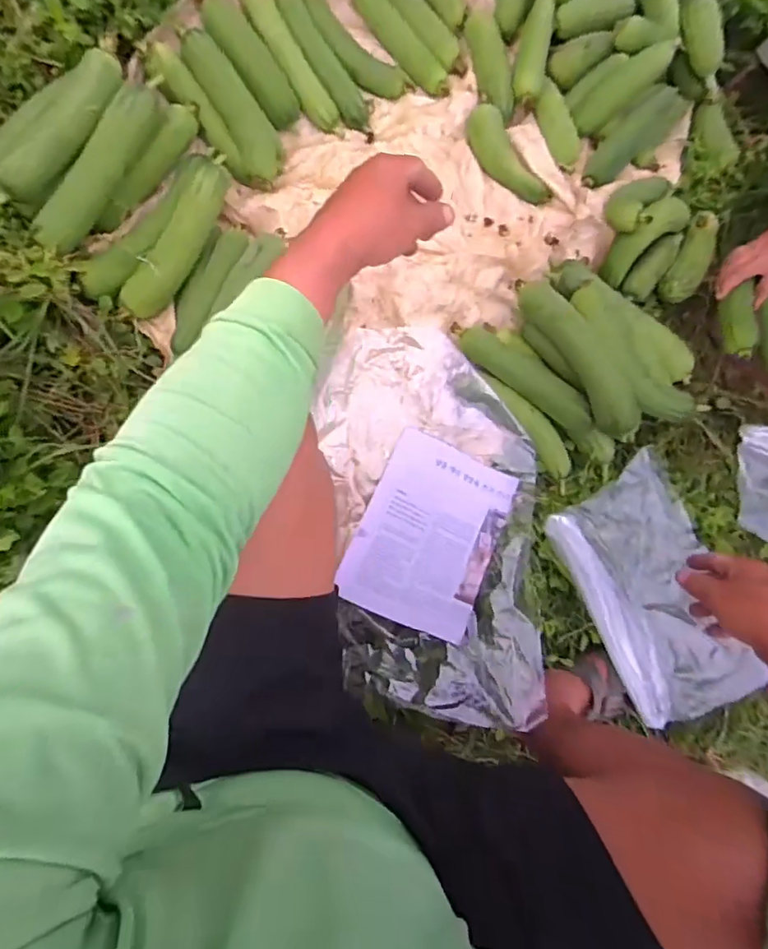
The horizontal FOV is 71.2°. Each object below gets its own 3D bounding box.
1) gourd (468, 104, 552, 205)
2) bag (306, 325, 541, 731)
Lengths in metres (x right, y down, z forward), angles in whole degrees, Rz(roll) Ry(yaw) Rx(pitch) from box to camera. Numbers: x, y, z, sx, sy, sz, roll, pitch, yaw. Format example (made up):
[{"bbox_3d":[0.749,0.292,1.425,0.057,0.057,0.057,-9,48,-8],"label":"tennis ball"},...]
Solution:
[{"bbox_3d":[0.196,-0.508,0.864,0.057,0.046,0.182,-43,90,-9],"label":"gourd"},{"bbox_3d":[0.078,0.048,0.773,0.307,0.104,0.572,-7,85,-7],"label":"bag"}]

